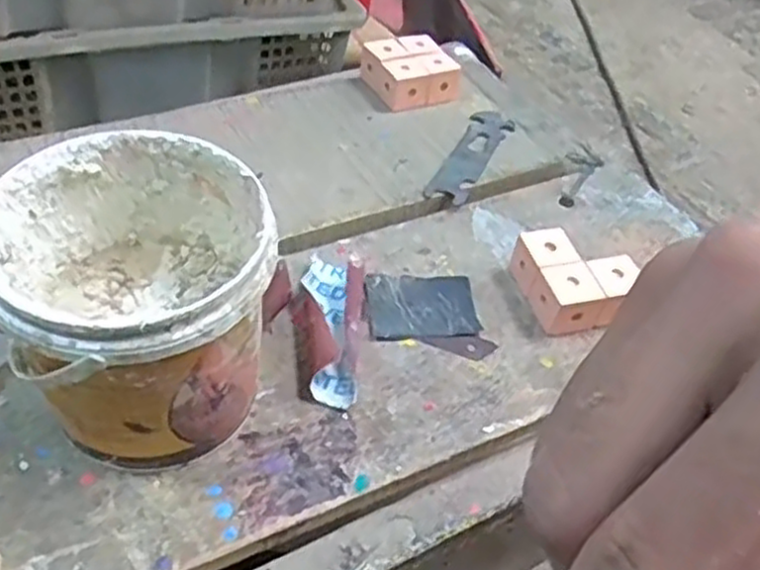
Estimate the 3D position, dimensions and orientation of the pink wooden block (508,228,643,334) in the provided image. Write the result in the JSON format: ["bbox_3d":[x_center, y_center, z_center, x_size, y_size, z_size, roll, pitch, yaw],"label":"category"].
[{"bbox_3d":[0.123,-0.003,0.480,0.061,0.033,0.063,-5,47,-15],"label":"pink wooden block"}]

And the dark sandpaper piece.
[{"bbox_3d":[0.025,0.013,0.474,0.068,0.004,0.051,0,48,-11],"label":"dark sandpaper piece"}]

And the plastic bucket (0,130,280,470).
[{"bbox_3d":[-0.113,0.015,0.374,0.117,0.126,0.123,6,46,-6],"label":"plastic bucket"}]

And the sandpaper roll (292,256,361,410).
[{"bbox_3d":[-0.032,0.020,0.447,0.041,0.023,0.107,6,46,-6],"label":"sandpaper roll"}]

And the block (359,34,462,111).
[{"bbox_3d":[0.026,-0.184,0.644,0.069,0.029,0.062,-18,52,-26],"label":"block"}]

